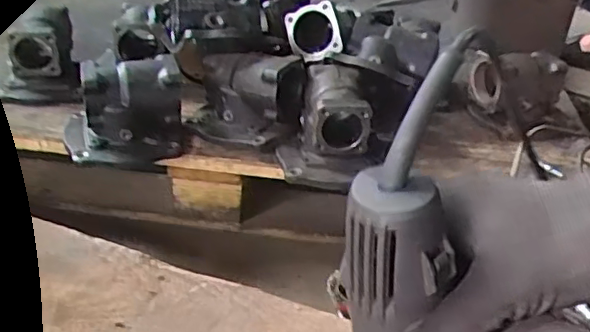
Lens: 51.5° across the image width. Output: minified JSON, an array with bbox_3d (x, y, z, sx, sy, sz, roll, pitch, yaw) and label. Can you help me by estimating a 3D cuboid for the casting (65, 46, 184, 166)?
[{"bbox_3d":[-0.223,-0.077,0.805,0.153,0.106,0.111,-6,35,-18],"label":"casting"}]

